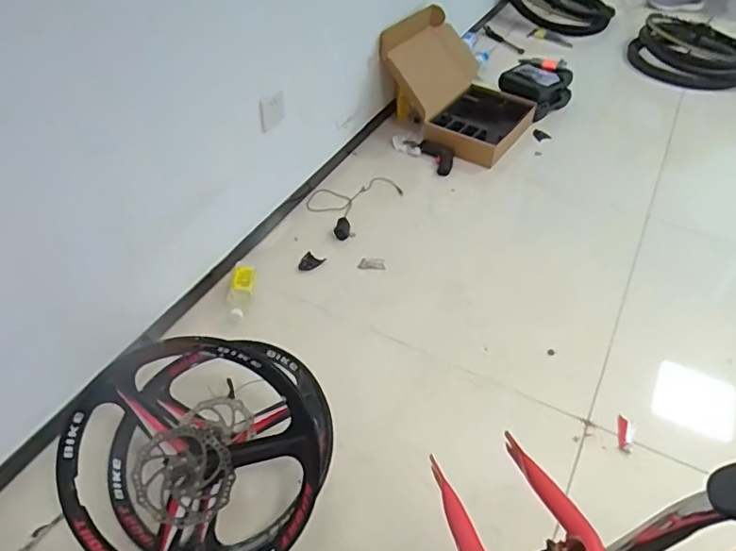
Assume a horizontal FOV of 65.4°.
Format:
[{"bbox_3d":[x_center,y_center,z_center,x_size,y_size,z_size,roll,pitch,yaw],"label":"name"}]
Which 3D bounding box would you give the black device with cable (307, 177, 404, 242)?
[{"bbox_3d":[-0.050,-0.230,1.723,0.210,0.051,0.343,24,49,22],"label":"black device with cable"}]

